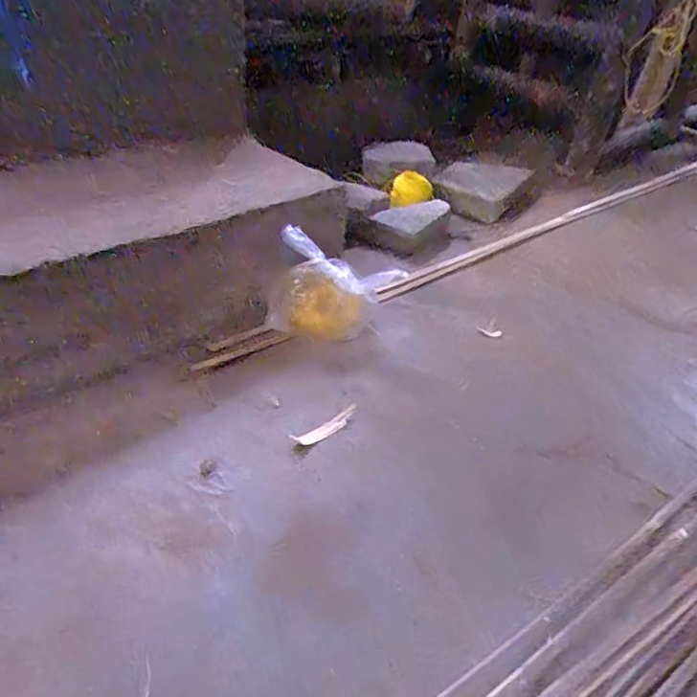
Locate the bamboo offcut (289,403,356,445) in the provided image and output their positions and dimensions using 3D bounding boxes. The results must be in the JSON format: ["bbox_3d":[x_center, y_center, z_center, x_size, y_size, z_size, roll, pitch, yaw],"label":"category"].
[{"bbox_3d":[-0.028,0.109,0.758,0.108,0.004,0.027,-23,63,-31],"label":"bamboo offcut"}]

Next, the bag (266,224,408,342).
[{"bbox_3d":[-0.025,-0.091,0.867,0.207,0.169,0.057,-1,38,-5],"label":"bag"}]

